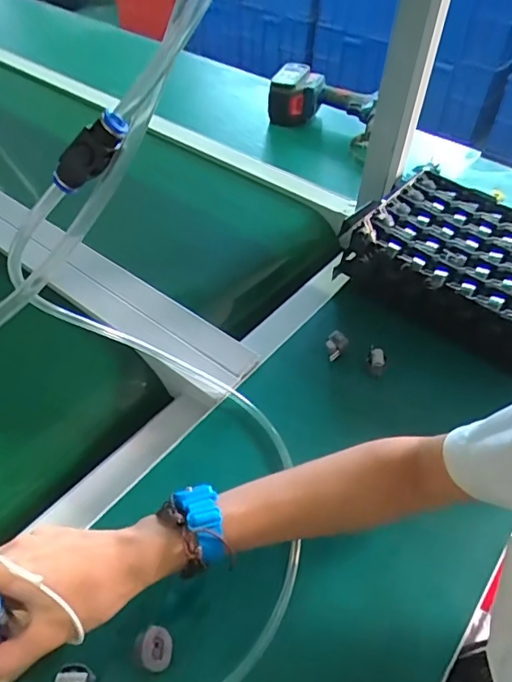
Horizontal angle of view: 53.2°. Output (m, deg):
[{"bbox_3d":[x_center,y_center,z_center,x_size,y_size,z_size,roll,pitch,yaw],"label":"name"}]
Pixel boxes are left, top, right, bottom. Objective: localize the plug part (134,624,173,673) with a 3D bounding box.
[{"bbox_3d":[-0.075,0.227,0.378,0.027,0.016,0.027,2,46,-2],"label":"plug part"}]

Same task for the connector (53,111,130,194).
[{"bbox_3d":[-0.083,-0.092,0.256,0.020,0.047,0.014,32,32,-36],"label":"connector"}]

